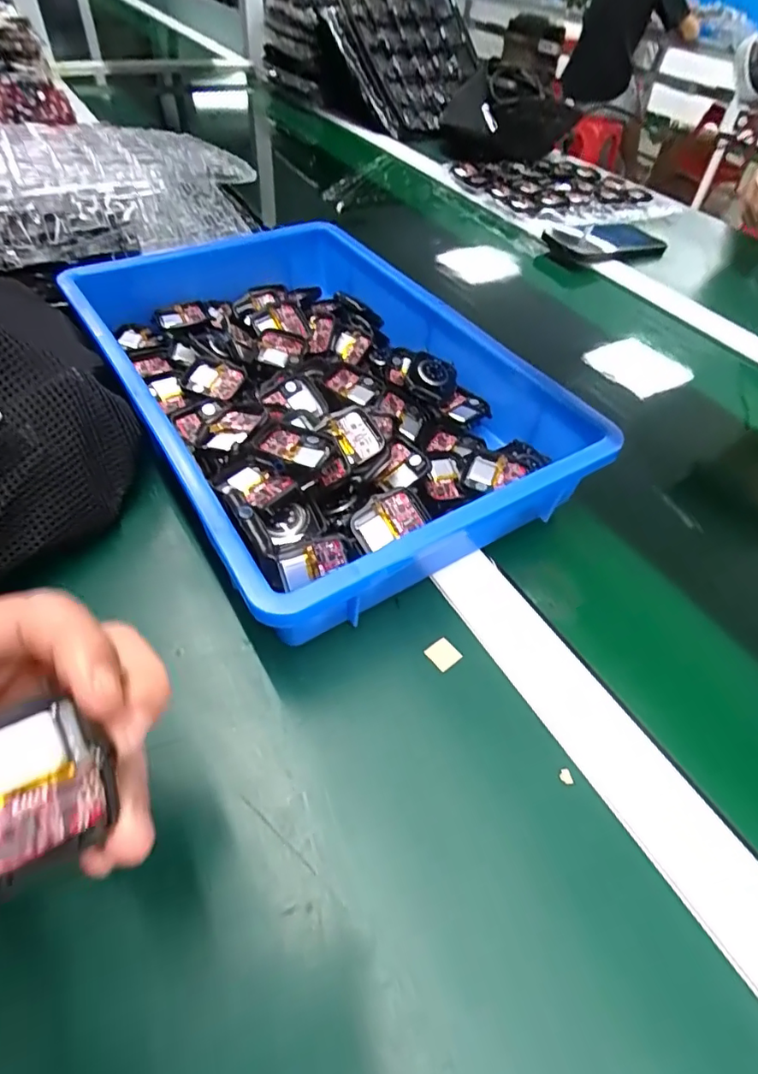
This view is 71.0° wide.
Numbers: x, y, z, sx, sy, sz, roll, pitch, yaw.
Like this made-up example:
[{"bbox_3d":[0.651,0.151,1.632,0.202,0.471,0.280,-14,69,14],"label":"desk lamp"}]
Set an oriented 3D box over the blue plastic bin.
[{"bbox_3d":[-0.052,-0.116,0.402,0.251,0.071,0.380,-25,57,-24],"label":"blue plastic bin"}]

